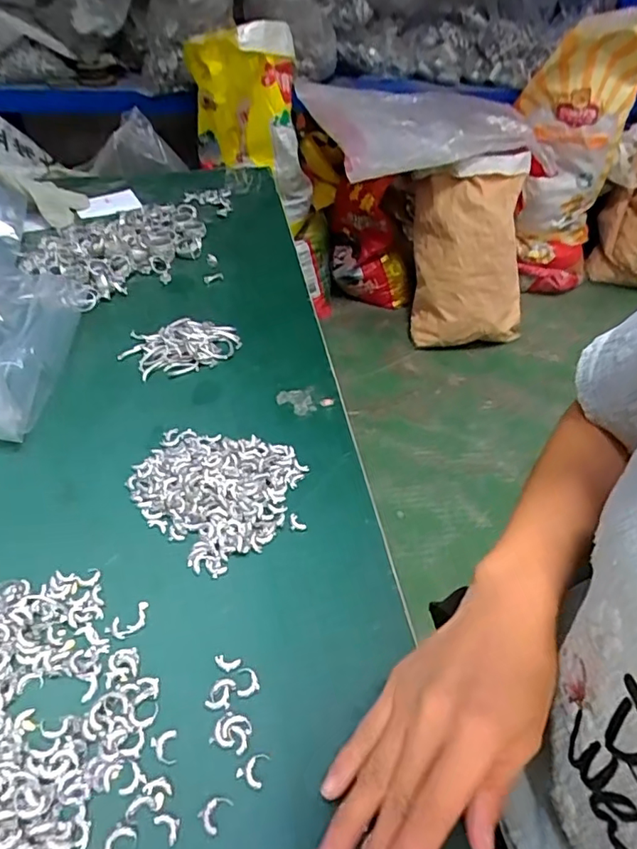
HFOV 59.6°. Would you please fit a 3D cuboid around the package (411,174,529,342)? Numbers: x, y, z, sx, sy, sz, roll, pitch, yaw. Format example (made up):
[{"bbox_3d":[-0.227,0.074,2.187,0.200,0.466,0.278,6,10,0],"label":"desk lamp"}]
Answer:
[{"bbox_3d":[0.440,-0.476,1.648,0.319,0.484,0.138,0,25,11],"label":"package"}]

